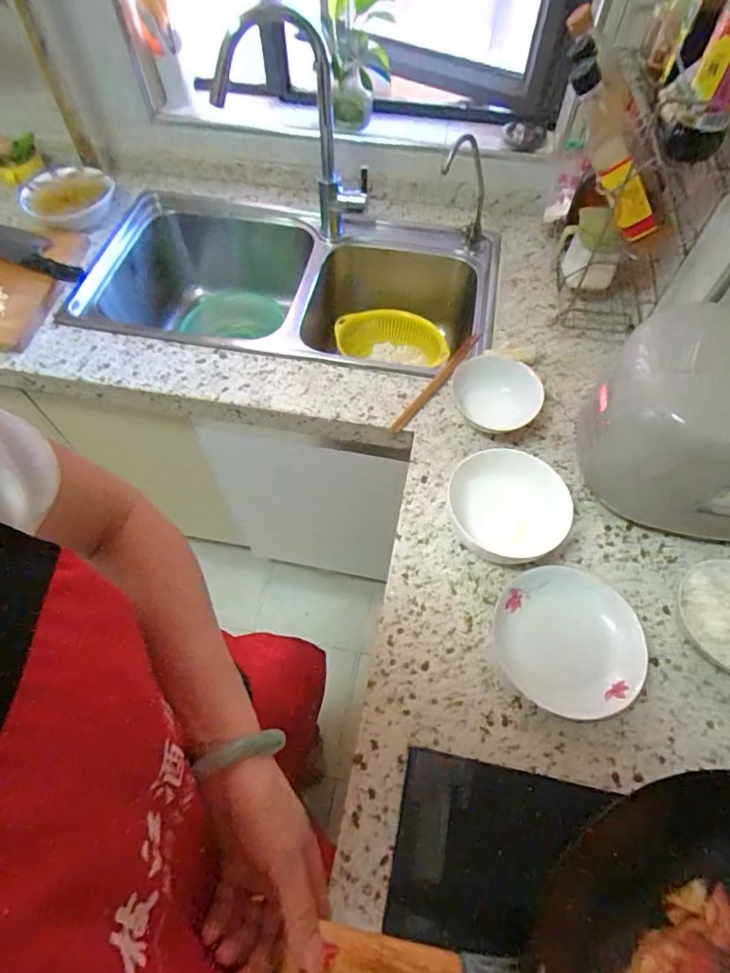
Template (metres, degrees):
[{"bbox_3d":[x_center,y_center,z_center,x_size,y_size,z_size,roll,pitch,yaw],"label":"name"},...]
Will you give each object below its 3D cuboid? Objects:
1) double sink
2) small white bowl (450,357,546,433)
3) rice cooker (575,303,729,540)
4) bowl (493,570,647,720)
[{"bbox_3d":[-0.161,-0.363,1.043,0.798,0.215,0.354,9,62,6],"label":"double sink"},{"bbox_3d":[0.196,-0.139,0.768,0.135,0.062,0.106,30,66,16],"label":"small white bowl"},{"bbox_3d":[0.429,-0.070,0.641,0.263,0.208,0.213,25,65,14],"label":"rice cooker"},{"bbox_3d":[0.235,0.179,0.591,0.156,0.044,0.171,-34,66,-16],"label":"bowl"}]

